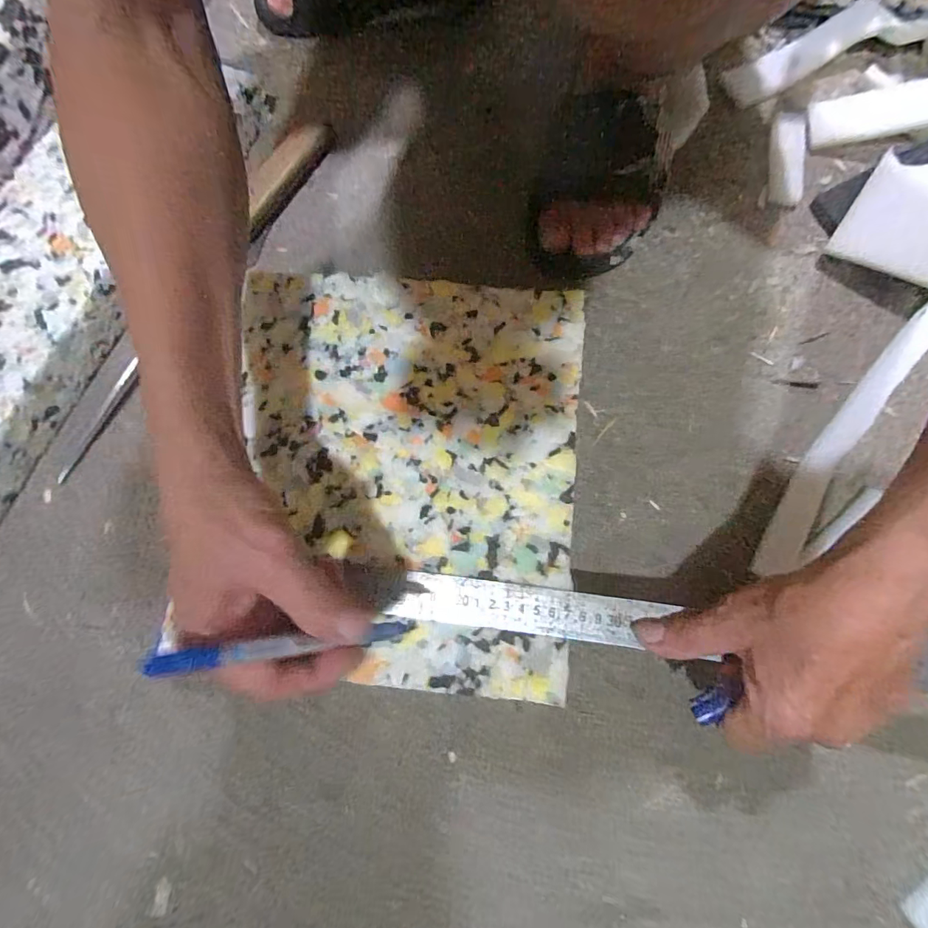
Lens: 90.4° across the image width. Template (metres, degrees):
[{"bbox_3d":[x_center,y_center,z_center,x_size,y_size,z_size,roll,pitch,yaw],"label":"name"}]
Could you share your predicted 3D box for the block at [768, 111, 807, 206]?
[{"bbox_3d":[0.309,-0.295,0.442,0.029,0.012,0.106,10,75,5],"label":"block"}]

